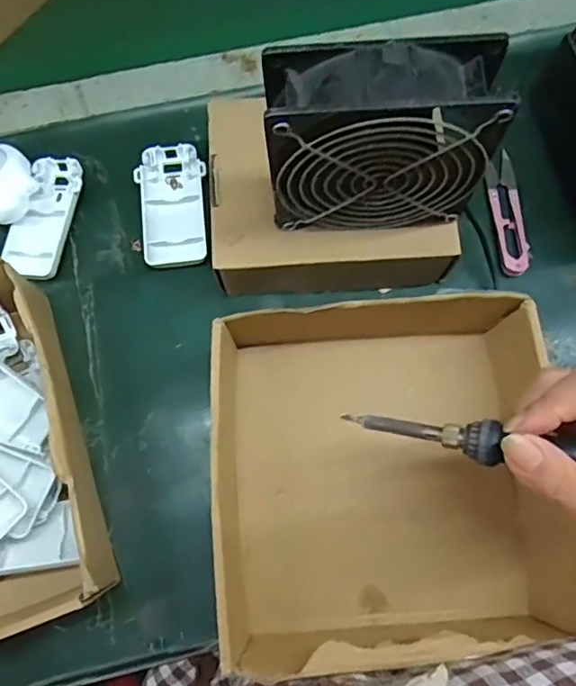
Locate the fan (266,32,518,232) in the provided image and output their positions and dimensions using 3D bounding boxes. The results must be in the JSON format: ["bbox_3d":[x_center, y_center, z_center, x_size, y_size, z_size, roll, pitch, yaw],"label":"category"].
[{"bbox_3d":[0.048,-0.111,0.322,0.117,0.114,0.049,-5,76,-1],"label":"fan"}]

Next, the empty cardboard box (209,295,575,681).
[{"bbox_3d":[0.064,0.083,0.358,0.226,0.060,0.224,-6,76,-1],"label":"empty cardboard box"}]

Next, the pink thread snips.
[{"bbox_3d":[0.168,-0.100,0.432,0.023,0.008,0.103,-3,76,0],"label":"pink thread snips"}]

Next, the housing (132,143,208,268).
[{"bbox_3d":[-0.087,-0.104,0.431,0.049,0.012,0.094,-3,76,-1],"label":"housing"}]

